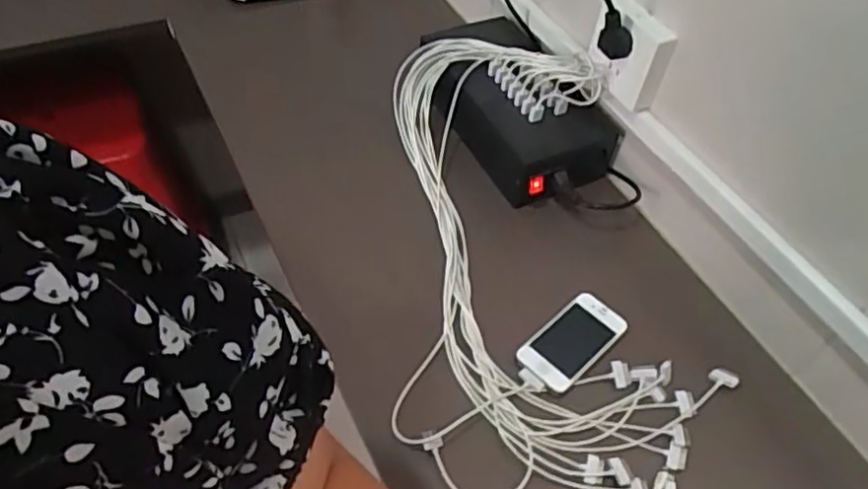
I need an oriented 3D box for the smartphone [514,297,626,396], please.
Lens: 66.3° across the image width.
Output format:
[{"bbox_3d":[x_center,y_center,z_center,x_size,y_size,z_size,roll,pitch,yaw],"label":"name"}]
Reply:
[{"bbox_3d":[0.136,0.092,0.647,0.113,0.011,0.059,-36,63,-26],"label":"smartphone"}]

